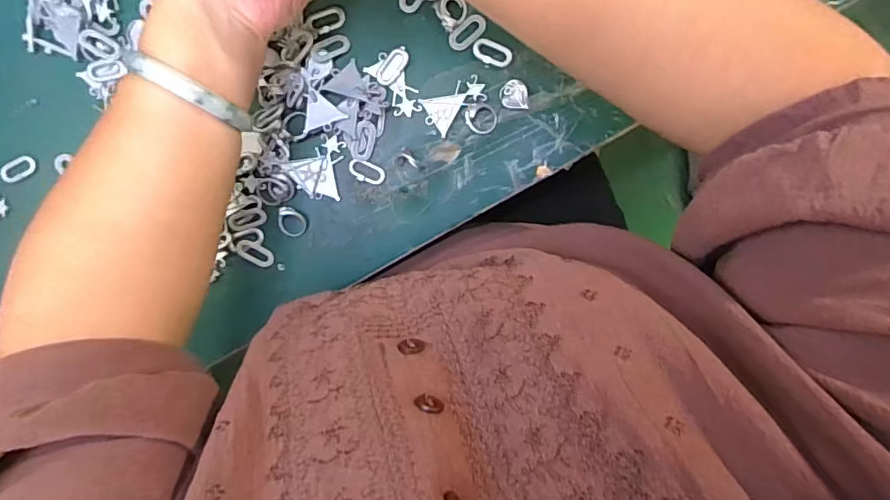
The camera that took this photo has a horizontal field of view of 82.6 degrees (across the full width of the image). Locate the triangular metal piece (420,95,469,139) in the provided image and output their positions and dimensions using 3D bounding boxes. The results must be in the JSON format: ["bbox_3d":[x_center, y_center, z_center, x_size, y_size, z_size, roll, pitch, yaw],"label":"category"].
[{"bbox_3d":[0.001,-0.091,0.344,0.032,0.004,0.025,-5,98,1],"label":"triangular metal piece"}]

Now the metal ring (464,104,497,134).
[{"bbox_3d":[0.025,-0.088,0.341,0.021,0.010,0.019,-34,96,5],"label":"metal ring"}]

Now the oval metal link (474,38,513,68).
[{"bbox_3d":[0.032,-0.132,0.339,0.026,0.004,0.015,23,97,-2],"label":"oval metal link"}]

